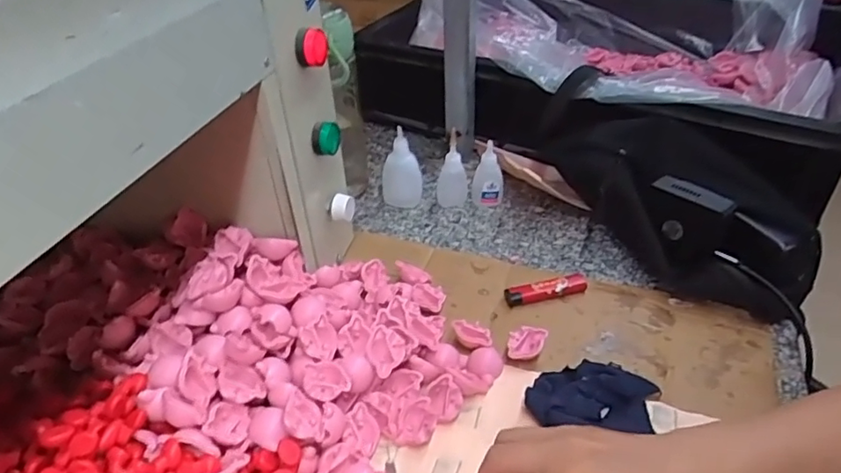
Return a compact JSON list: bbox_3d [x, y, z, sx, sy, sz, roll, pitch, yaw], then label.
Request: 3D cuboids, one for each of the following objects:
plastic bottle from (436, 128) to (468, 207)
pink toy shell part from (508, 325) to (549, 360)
[{"bbox_3d":[0.035,-0.075,0.652,0.033,0.086,0.025,-3,41,-3],"label":"plastic bottle"},{"bbox_3d":[0.088,0.089,0.478,0.031,0.017,0.027,4,41,6],"label":"pink toy shell part"}]

